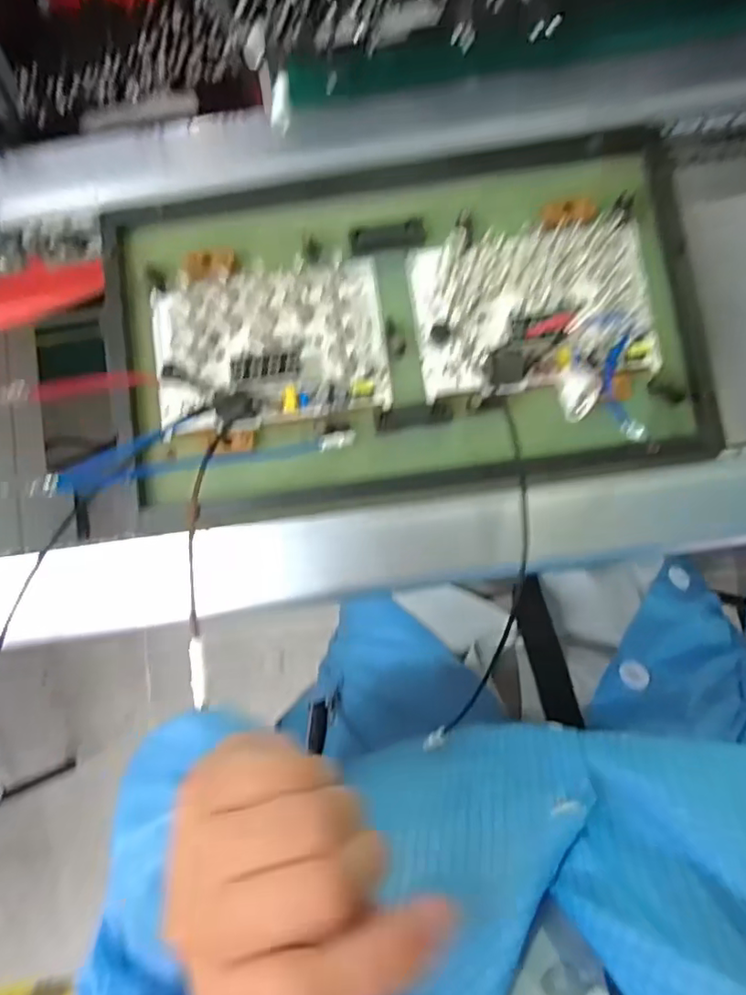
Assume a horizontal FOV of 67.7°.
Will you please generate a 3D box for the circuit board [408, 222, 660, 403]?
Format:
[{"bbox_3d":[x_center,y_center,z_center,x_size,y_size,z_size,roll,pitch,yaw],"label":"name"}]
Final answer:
[{"bbox_3d":[0.097,-0.111,0.327,0.138,0.020,0.091,-5,81,-2],"label":"circuit board"}]

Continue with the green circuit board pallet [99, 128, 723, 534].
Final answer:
[{"bbox_3d":[0.017,-0.107,0.327,0.336,0.022,0.204,-7,81,-2],"label":"green circuit board pallet"}]

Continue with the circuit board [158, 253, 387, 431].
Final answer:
[{"bbox_3d":[-0.062,-0.090,0.331,0.137,0.023,0.091,-9,81,-2],"label":"circuit board"}]

